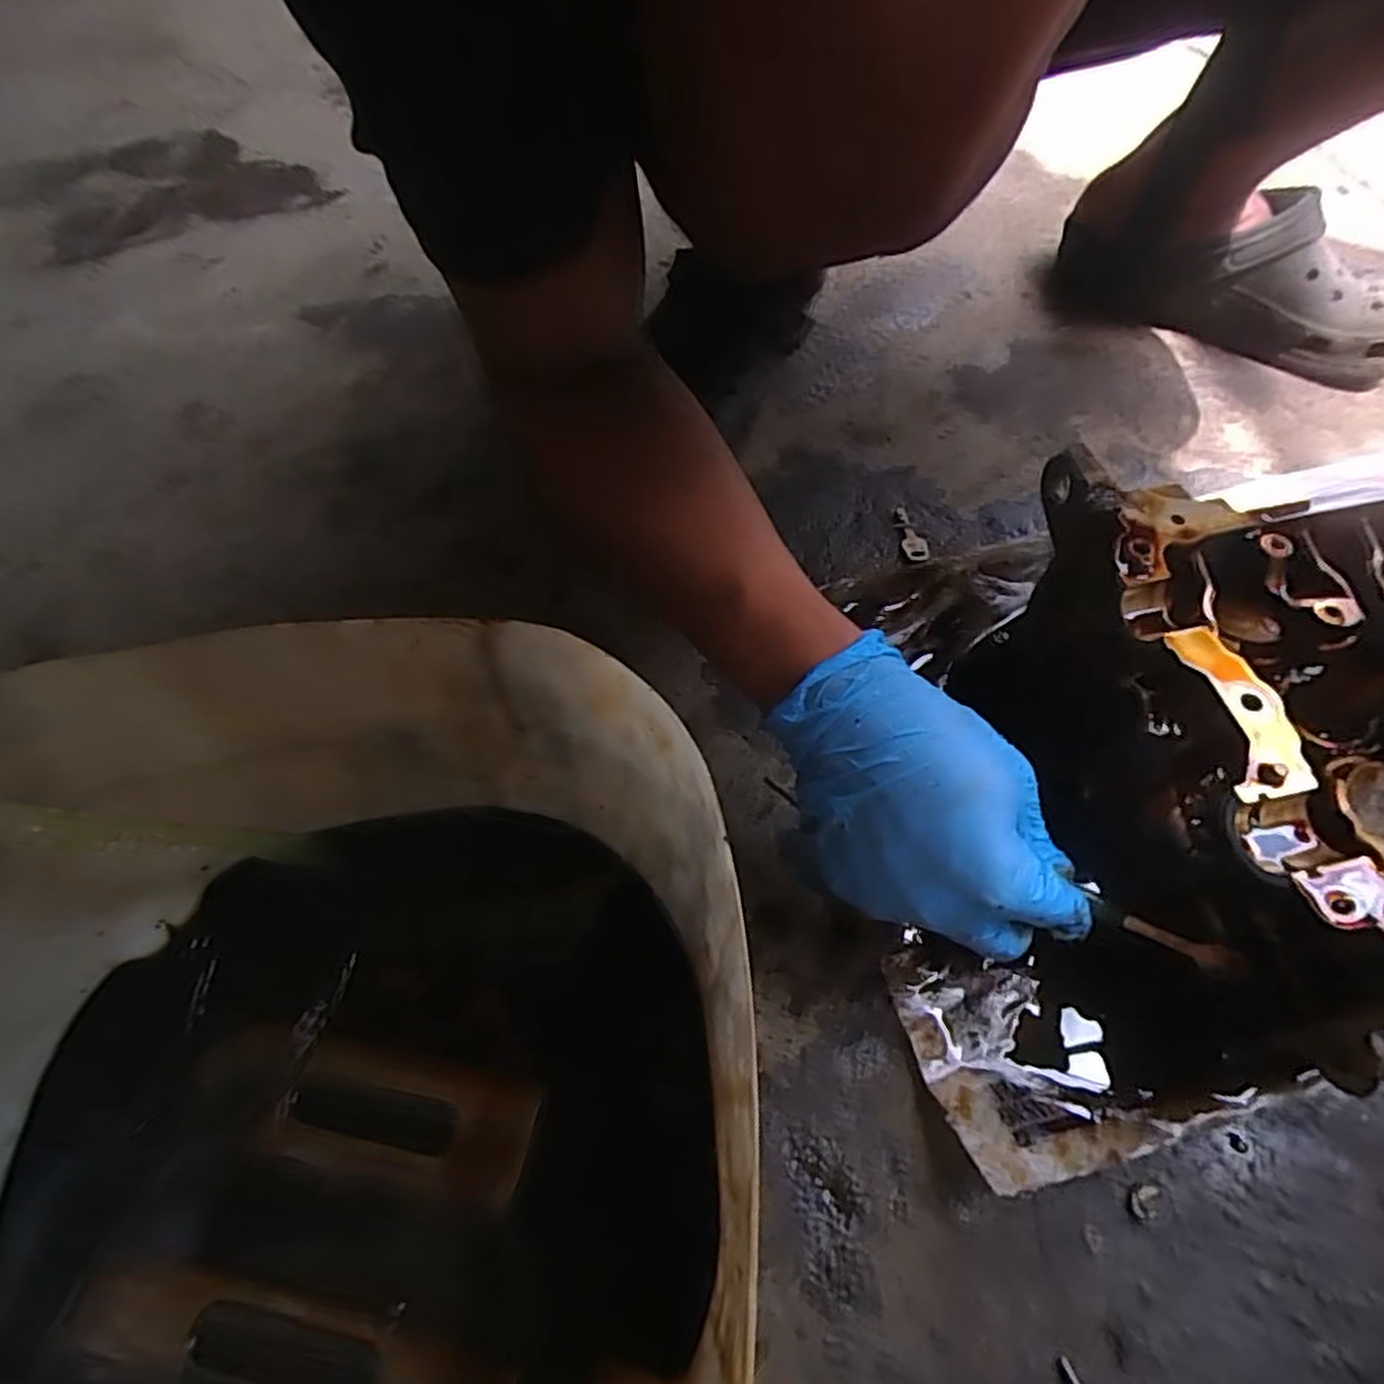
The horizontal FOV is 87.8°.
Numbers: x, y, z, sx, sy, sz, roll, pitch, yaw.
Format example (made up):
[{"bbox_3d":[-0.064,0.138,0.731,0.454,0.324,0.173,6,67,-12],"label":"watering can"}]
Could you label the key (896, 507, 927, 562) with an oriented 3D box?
[{"bbox_3d":[0.142,-0.104,0.470,0.014,0.004,0.042,-13,59,-7],"label":"key"}]

